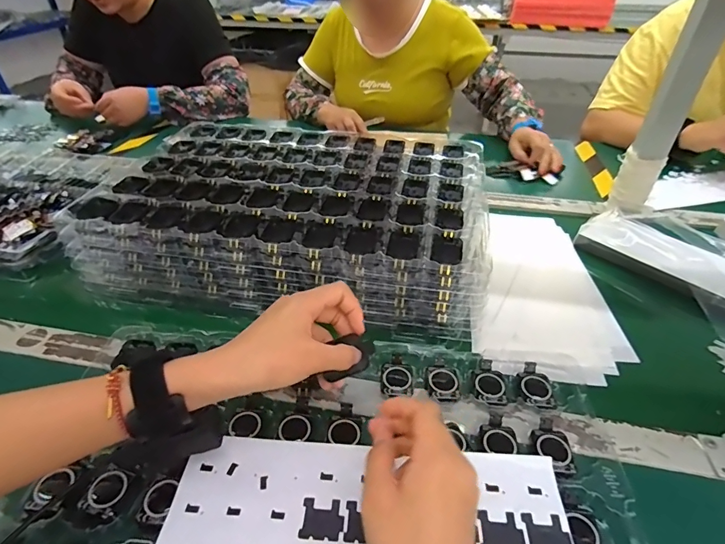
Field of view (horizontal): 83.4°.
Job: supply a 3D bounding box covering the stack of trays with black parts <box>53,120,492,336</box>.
[{"bbox_3d":[-0.083,-0.086,0.583,0.475,0.110,0.315,7,40,7],"label":"stack of trays with black parts"}]

